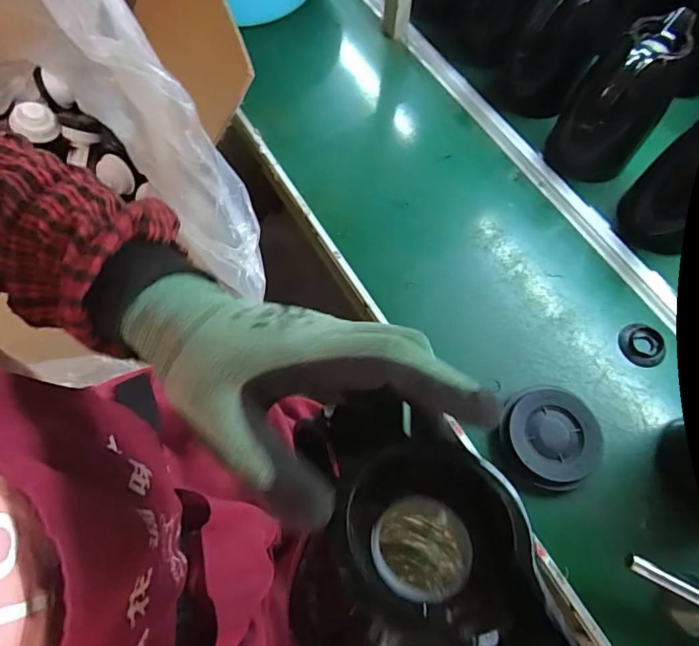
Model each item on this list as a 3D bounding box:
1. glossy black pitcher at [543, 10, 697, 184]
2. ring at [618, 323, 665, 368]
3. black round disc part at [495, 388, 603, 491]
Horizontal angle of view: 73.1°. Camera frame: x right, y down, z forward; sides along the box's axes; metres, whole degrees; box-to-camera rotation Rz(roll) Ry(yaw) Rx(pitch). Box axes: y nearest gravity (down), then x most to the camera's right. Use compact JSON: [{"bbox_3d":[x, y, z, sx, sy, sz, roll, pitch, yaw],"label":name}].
[{"bbox_3d":[0.380,-0.305,0.676,0.116,0.212,0.111,0,67,0],"label":"glossy black pitcher"},{"bbox_3d":[0.391,0.028,0.630,0.054,0.010,0.060,11,67,5],"label":"ring"},{"bbox_3d":[0.242,0.138,0.571,0.114,0.028,0.117,0,67,0],"label":"black round disc part"}]

